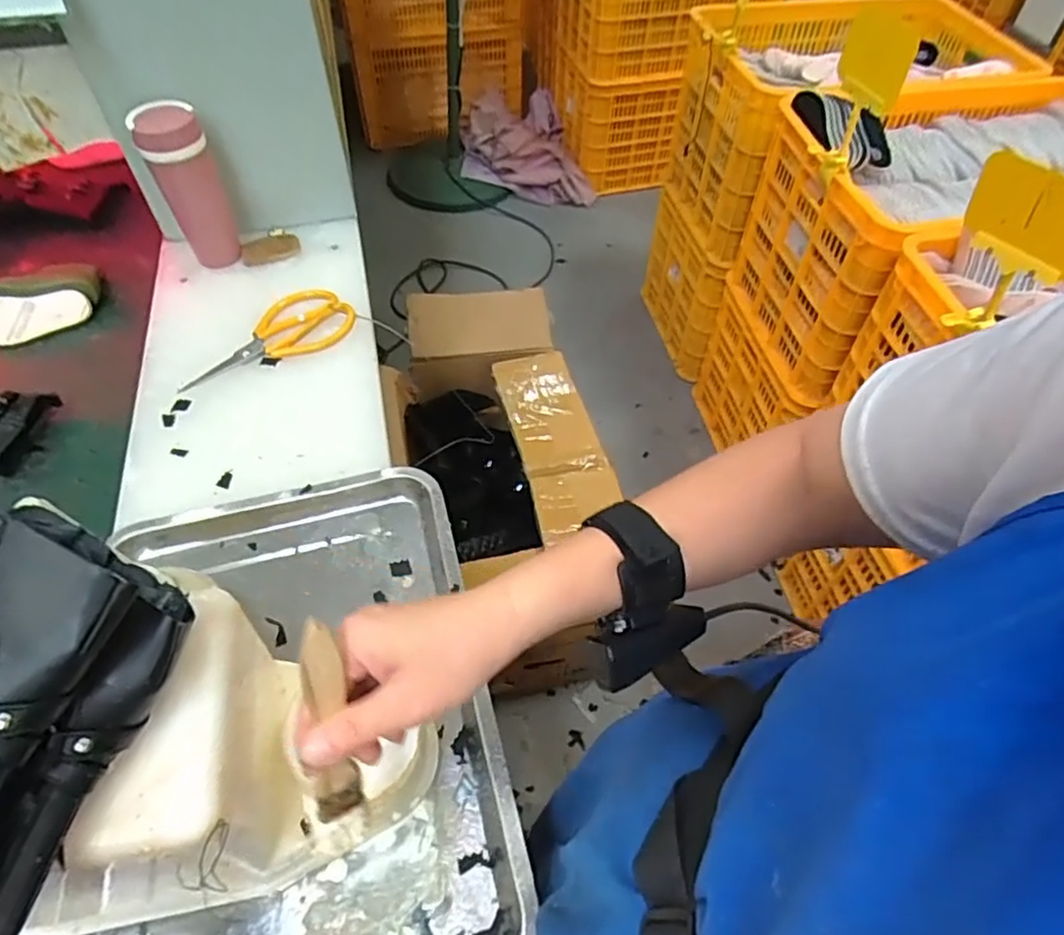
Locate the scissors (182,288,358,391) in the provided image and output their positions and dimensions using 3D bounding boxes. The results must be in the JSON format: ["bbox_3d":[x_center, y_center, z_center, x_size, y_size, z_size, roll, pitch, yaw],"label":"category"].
[{"bbox_3d":[-0.287,-0.141,0.719,0.189,0.019,0.086,-23,58,-17],"label":"scissors"}]

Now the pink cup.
[{"bbox_3d":[-0.379,-0.305,0.748,0.068,0.181,0.058,-26,58,-19],"label":"pink cup"}]

